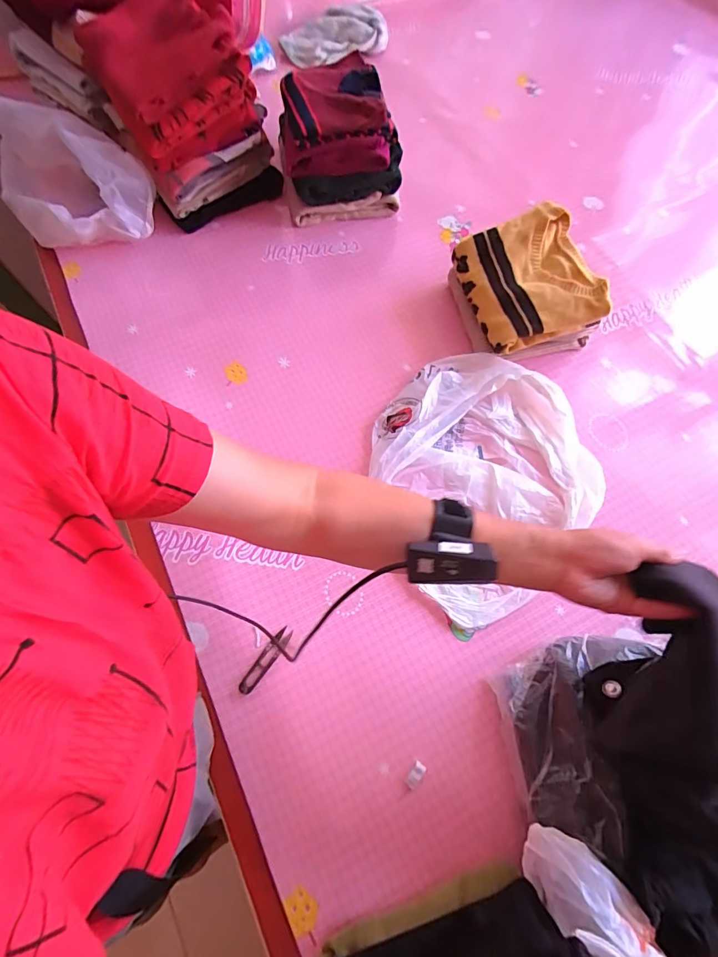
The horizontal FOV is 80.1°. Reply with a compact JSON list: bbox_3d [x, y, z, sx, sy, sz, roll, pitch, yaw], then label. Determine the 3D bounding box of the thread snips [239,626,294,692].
[{"bbox_3d":[-0.124,0.244,0.573,0.022,0.011,0.094,35,72,12],"label":"thread snips"}]

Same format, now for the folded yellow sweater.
[{"bbox_3d":[0.282,-0.332,0.711,0.190,0.067,0.214,-13,69,-6],"label":"folded yellow sweater"}]

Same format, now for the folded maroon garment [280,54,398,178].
[{"bbox_3d":[-0.045,-0.693,0.810,0.204,0.088,0.232,-6,68,-3],"label":"folded maroon garment"}]

